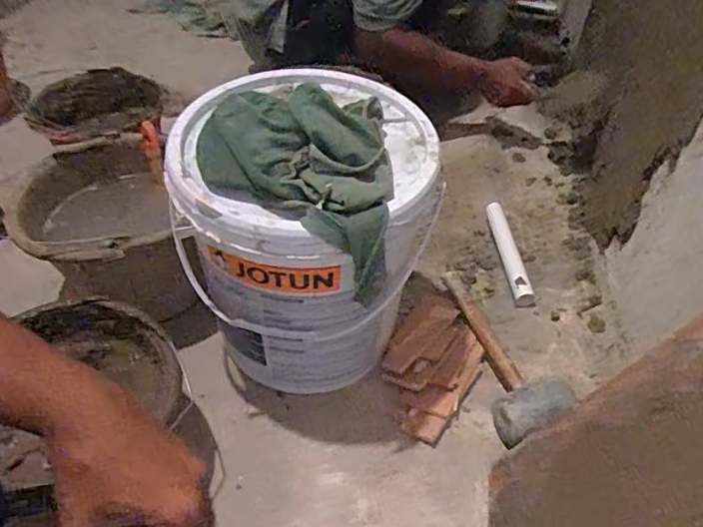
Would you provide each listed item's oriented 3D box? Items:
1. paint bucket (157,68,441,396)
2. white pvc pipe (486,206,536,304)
[{"bbox_3d":[-0.053,-0.023,0.755,0.292,0.352,0.302,1,47,-1],"label":"paint bucket"},{"bbox_3d":[0.275,-0.025,0.982,0.036,0.027,0.236,-1,47,-2],"label":"white pvc pipe"}]

